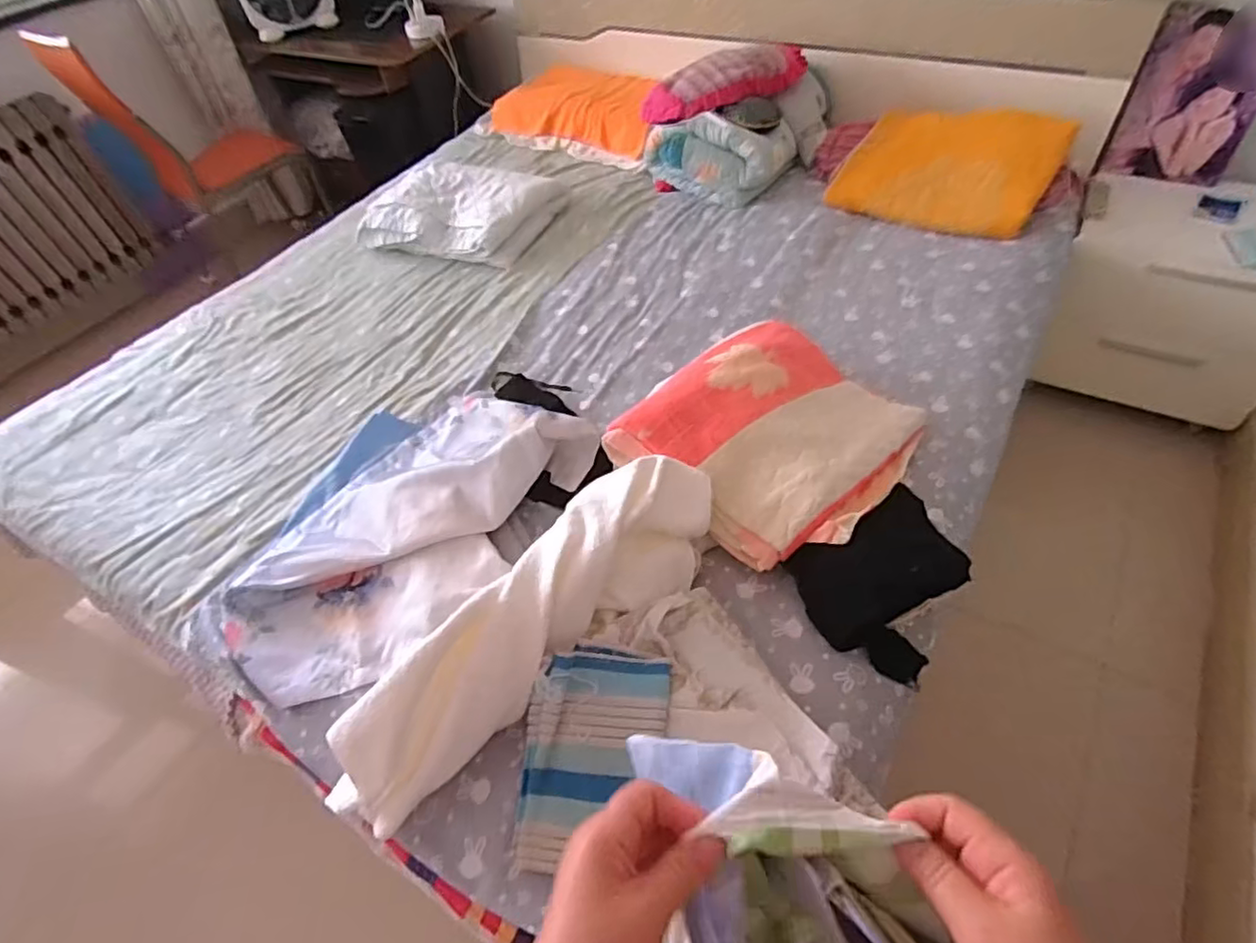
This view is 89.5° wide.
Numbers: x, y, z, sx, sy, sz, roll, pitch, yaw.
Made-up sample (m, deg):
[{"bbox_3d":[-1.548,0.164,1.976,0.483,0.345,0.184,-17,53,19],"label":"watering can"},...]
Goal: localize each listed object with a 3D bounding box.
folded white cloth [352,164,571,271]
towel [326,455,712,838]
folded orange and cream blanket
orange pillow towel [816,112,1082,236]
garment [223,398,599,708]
[{"bbox_3d":[-0.442,-0.707,1.702,0.458,0.086,0.327,14,54,14],"label":"folded white cloth"},{"bbox_3d":[-0.119,0.203,0.854,0.602,0.150,0.159,-40,57,-24],"label":"towel"},{"bbox_3d":[0.255,-0.078,1.057,0.381,0.128,0.445,32,60,25],"label":"folded orange and cream blanket"},{"bbox_3d":[0.790,-0.756,1.586,0.492,0.266,0.056,19,22,18],"label":"orange pillow towel"},{"bbox_3d":[-0.358,0.081,1.026,0.377,0.143,0.583,31,60,25],"label":"garment"}]

